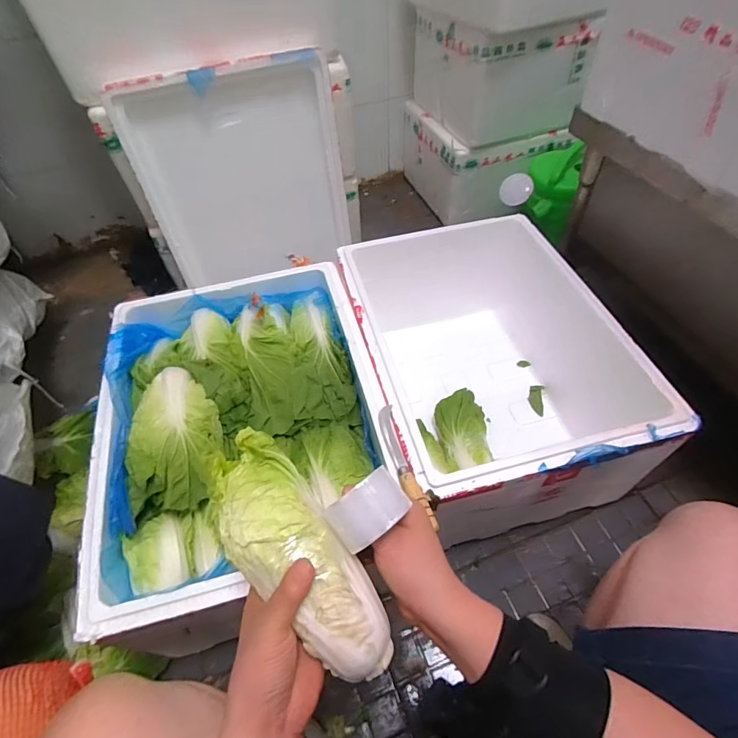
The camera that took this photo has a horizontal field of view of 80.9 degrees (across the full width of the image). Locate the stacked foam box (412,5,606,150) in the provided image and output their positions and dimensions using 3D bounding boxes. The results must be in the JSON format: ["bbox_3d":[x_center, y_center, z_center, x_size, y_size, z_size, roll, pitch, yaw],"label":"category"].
[{"bbox_3d":[0.357,-0.879,1.267,0.335,0.260,0.399,-16,53,-10],"label":"stacked foam box"}]

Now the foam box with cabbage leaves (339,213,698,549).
[{"bbox_3d":[0.204,-0.019,0.959,0.464,0.354,0.695,-12,53,-7],"label":"foam box with cabbage leaves"}]

